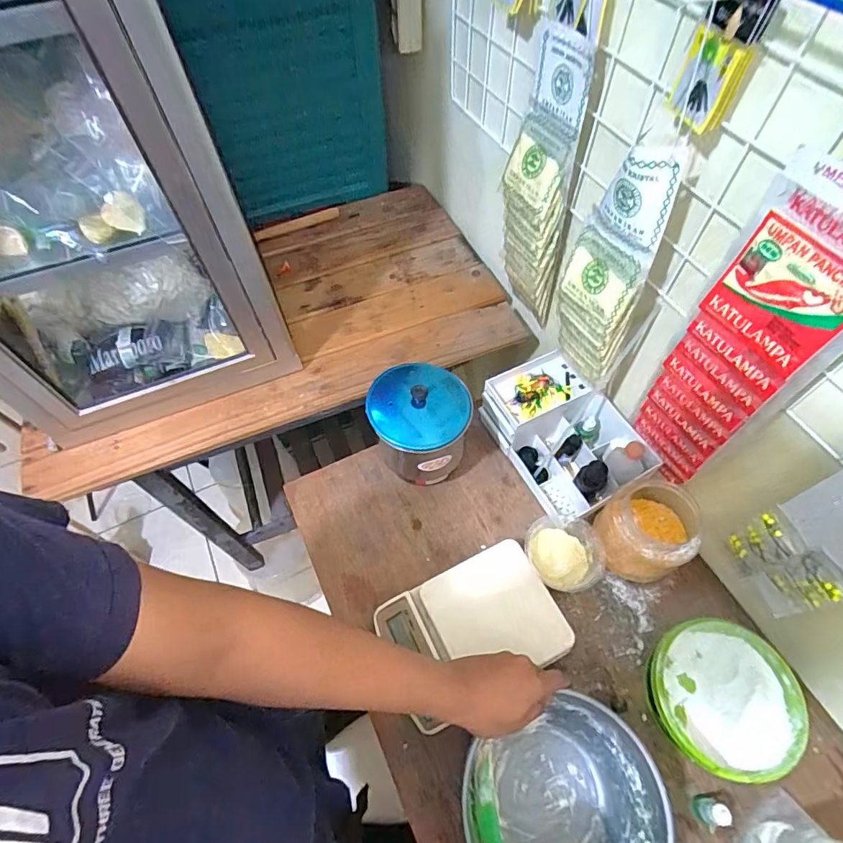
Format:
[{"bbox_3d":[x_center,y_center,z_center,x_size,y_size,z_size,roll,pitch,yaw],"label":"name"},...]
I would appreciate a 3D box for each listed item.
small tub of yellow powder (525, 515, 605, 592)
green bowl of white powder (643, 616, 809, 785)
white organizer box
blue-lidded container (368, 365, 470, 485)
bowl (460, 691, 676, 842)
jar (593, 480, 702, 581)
[{"bbox_3d":[0.192,0.180,0.654,0.100,0.050,0.095,-1,59,1],"label":"small tub of yellow powder"},{"bbox_3d":[0.344,0.321,0.567,0.154,0.070,0.156,-1,59,1],"label":"green bowl of white powder"},{"bbox_3d":[0.213,0.017,0.718,0.162,0.121,0.229,-25,61,-12],"label":"white organizer box"},{"bbox_3d":[-0.003,0.009,0.695,0.136,0.158,0.138,-12,59,-5],"label":"blue-lidded container"},{"bbox_3d":[0.145,0.402,0.498,0.184,0.113,0.163,-25,66,-13],"label":"bowl"},{"bbox_3d":[0.297,0.145,0.636,0.109,0.111,0.108,-20,60,-10],"label":"jar"}]

